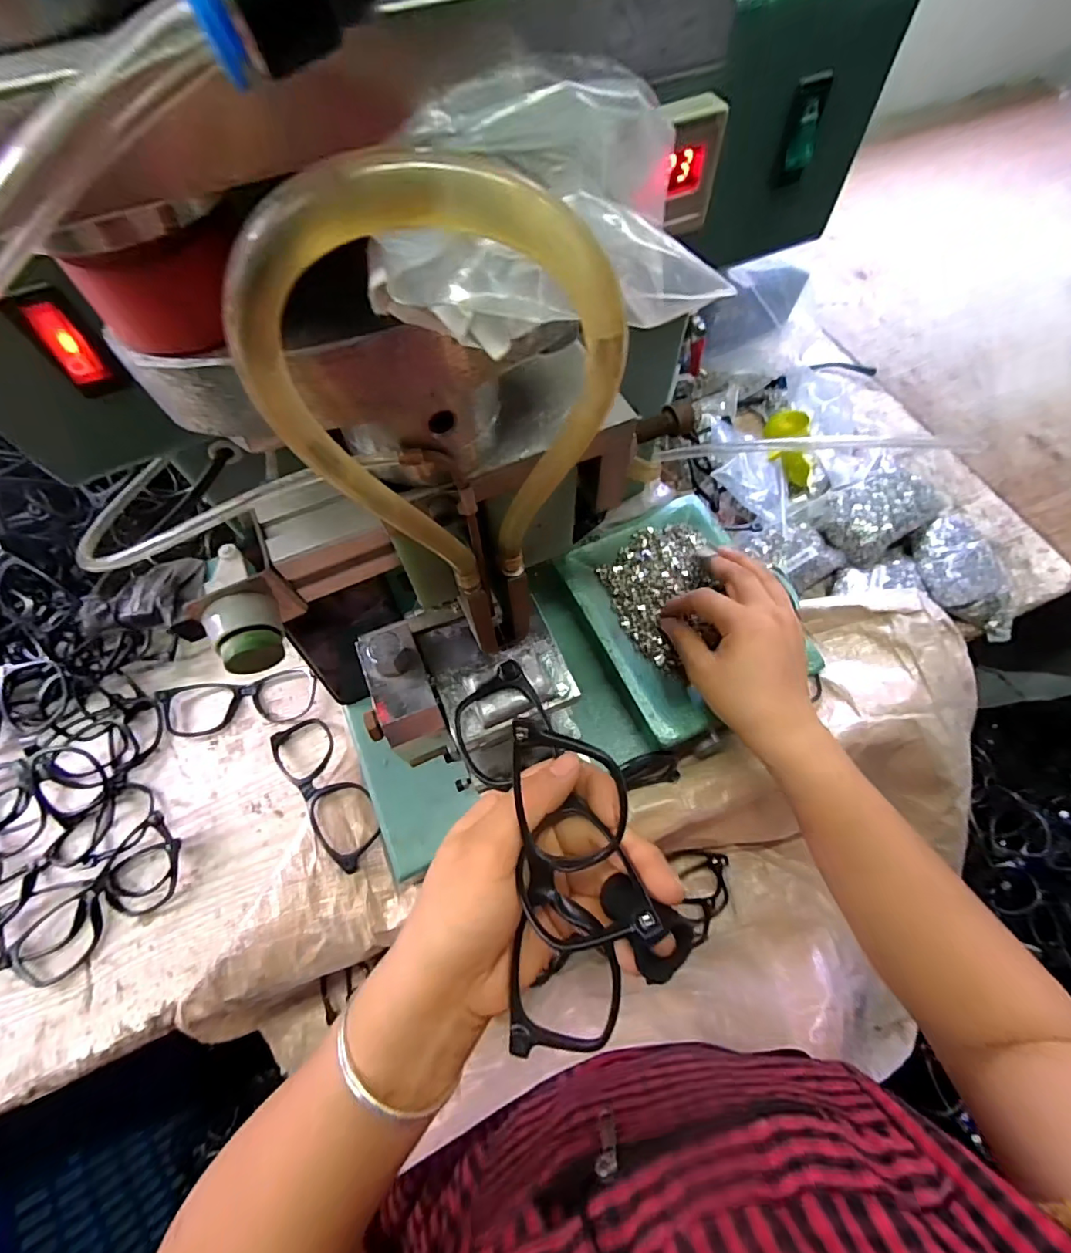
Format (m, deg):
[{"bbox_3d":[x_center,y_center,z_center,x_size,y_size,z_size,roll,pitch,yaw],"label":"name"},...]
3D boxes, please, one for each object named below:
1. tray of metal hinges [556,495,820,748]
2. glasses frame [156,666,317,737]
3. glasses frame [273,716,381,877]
[{"bbox_3d":[0.124,-0.017,0.443,0.165,0.037,0.188,-27,72,-7],"label":"tray of metal hinges"},{"bbox_3d":[-0.279,0.069,0.492,0.145,0.014,0.055,-11,65,-3],"label":"glasses frame"},{"bbox_3d":[-0.180,0.135,0.445,0.052,0.023,0.149,-36,61,-10],"label":"glasses frame"}]

